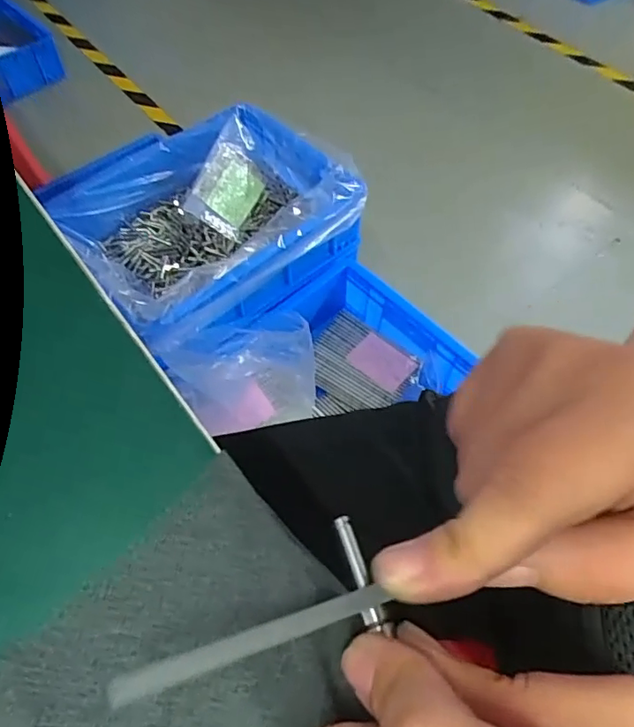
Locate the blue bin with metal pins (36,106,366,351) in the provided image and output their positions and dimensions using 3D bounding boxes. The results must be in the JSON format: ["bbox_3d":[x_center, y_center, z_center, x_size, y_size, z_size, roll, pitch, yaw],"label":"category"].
[{"bbox_3d":[-0.167,-0.212,0.853,0.393,0.120,0.310,-38,65,-21],"label":"blue bin with metal pins"}]

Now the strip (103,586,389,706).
[{"bbox_3d":[-0.013,0.061,0.124,0.062,0.004,0.005,-10,57,-23],"label":"strip"}]

